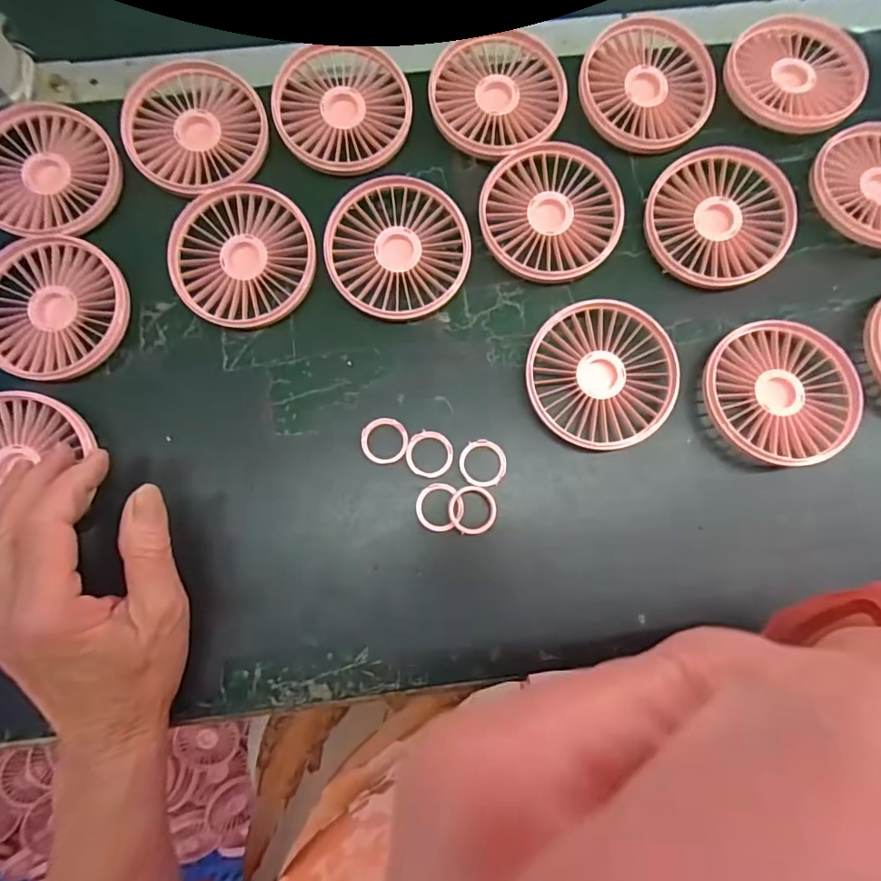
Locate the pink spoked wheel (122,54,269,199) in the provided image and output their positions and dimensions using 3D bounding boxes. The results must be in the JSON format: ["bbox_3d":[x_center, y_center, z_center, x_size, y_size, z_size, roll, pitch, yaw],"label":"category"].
[{"bbox_3d":[-0.159,-0.204,0.333,0.084,0.013,0.096,-32,83,-6],"label":"pink spoked wheel"}]

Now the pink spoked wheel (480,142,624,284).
[{"bbox_3d":[0.069,-0.145,0.324,0.085,0.007,0.086,-7,82,-2],"label":"pink spoked wheel"}]

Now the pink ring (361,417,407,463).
[{"bbox_3d":[-0.033,0.000,0.306,0.027,0.004,0.027,0,81,-1],"label":"pink ring"}]

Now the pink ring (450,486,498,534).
[{"bbox_3d":[0.019,0.041,0.298,0.028,0.004,0.028,0,81,-1],"label":"pink ring"}]

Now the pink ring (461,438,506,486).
[{"bbox_3d":[0.025,0.014,0.303,0.027,0.004,0.028,0,81,-1],"label":"pink ring"}]

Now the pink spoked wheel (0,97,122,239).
[{"bbox_3d":[-0.251,-0.172,0.324,0.090,0.008,0.089,0,81,-1],"label":"pink spoked wheel"}]

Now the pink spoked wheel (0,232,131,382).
[{"bbox_3d":[-0.234,-0.080,0.310,0.086,0.015,0.084,0,81,-1],"label":"pink spoked wheel"}]

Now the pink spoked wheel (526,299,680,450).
[{"bbox_3d":[0.096,-0.039,0.309,0.085,0.015,0.088,0,81,-1],"label":"pink spoked wheel"}]

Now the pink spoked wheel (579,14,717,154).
[{"bbox_3d":[0.137,-0.237,0.338,0.087,0.007,0.090,0,81,-1],"label":"pink spoked wheel"}]

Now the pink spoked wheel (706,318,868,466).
[{"bbox_3d":[0.201,-0.029,0.307,0.086,0.016,0.085,0,81,-1],"label":"pink spoked wheel"}]

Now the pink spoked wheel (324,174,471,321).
[{"bbox_3d":[-0.027,-0.120,0.320,0.085,0.011,0.088,0,81,-1],"label":"pink spoked wheel"}]

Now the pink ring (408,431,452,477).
[{"bbox_3d":[-0.006,0.008,0.304,0.027,0.004,0.027,0,81,-1],"label":"pink ring"}]

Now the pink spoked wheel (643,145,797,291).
[{"bbox_3d":[0.174,-0.141,0.322,0.085,0.015,0.085,0,81,-1],"label":"pink spoked wheel"}]

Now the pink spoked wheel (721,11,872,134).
[{"bbox_3d":[0.236,-0.243,0.341,0.086,0.011,0.084,0,81,-1],"label":"pink spoked wheel"}]

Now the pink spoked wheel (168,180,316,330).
[{"bbox_3d":[-0.123,-0.116,0.318,0.084,0.011,0.090,0,81,-1],"label":"pink spoked wheel"}]

